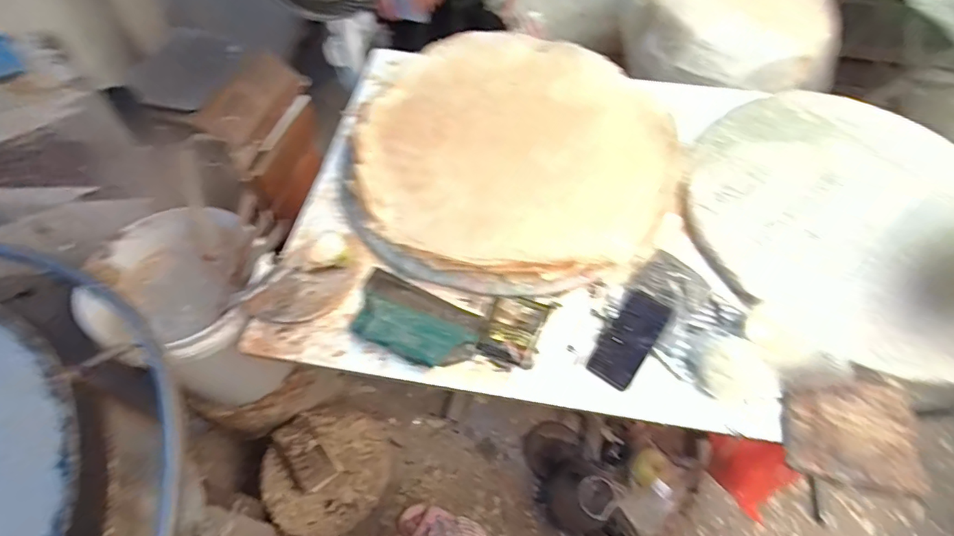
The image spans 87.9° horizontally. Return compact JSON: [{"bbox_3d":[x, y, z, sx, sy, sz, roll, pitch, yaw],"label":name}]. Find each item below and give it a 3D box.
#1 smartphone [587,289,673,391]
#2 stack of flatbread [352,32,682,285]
[{"bbox_3d":[0.239,0.109,0.770,0.067,0.013,0.161,31,63,19],"label":"smartphone"},{"bbox_3d":[0.070,-0.245,0.974,0.588,0.042,0.609,18,59,12],"label":"stack of flatbread"}]

